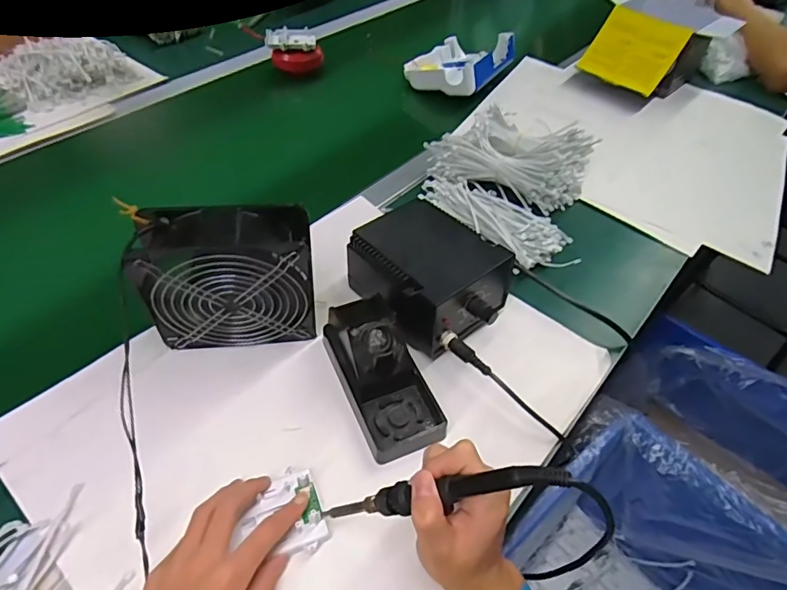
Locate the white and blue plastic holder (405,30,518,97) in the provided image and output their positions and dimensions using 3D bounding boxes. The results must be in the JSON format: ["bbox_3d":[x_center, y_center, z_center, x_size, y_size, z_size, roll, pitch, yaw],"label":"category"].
[{"bbox_3d":[0.112,-0.419,0.907,0.153,0.065,0.163,29,55,16],"label":"white and blue plastic holder"}]

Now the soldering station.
[{"bbox_3d":[0.043,-0.023,0.542,0.132,0.071,0.154,-32,62,-26],"label":"soldering station"}]

